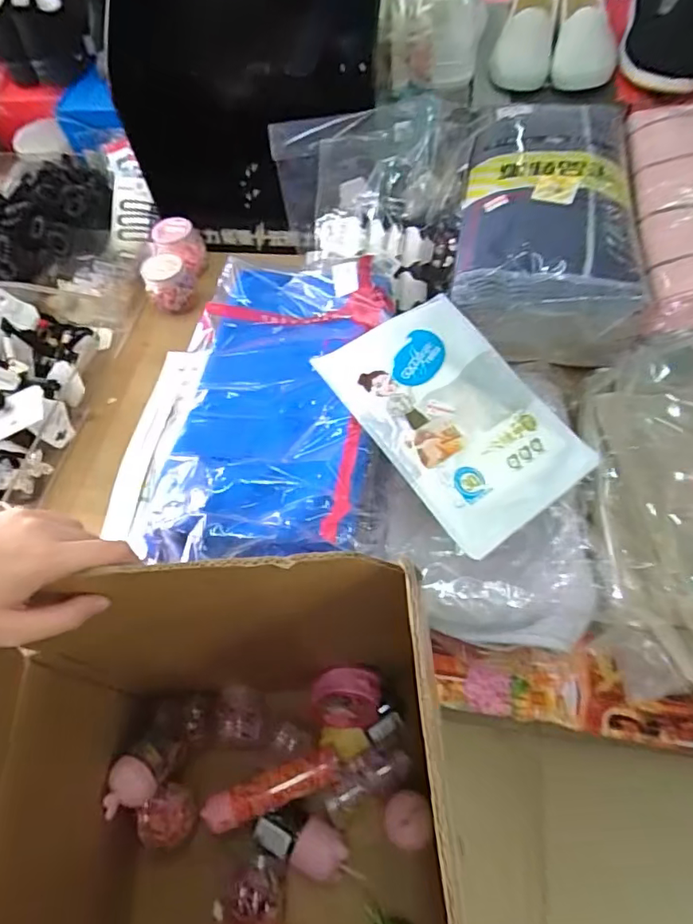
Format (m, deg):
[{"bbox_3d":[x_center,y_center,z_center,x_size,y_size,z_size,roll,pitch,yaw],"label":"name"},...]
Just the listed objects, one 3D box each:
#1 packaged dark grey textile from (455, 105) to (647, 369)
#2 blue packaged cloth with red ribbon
[{"bbox_3d":[0.220,-0.272,0.616,0.170,0.112,0.317,6,60,7],"label":"packaged dark grey textile"},{"bbox_3d":[-0.067,-0.072,0.502,0.178,0.073,0.369,2,60,5],"label":"blue packaged cloth with red ribbon"}]

